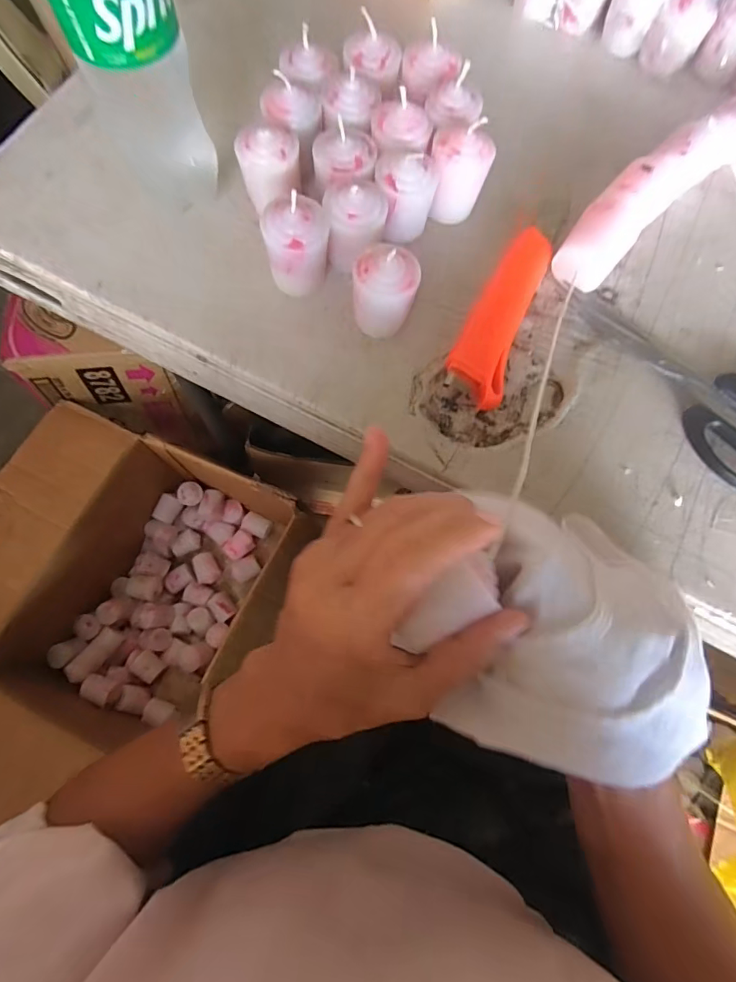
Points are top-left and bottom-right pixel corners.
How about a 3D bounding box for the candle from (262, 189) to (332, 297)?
[{"bbox_3d":[-0.040,-0.145,0.282,0.036,0.046,0.037,-7,76,-3],"label":"candle"}]

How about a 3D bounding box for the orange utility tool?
[{"bbox_3d":[0.083,-0.111,0.302,0.036,0.023,0.128,22,76,4],"label":"orange utility tool"}]

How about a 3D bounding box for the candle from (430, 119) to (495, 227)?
[{"bbox_3d":[0.057,-0.200,0.304,0.037,0.051,0.037,13,75,2],"label":"candle"}]

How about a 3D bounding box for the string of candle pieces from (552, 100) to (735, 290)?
[{"bbox_3d":[0.266,-0.205,0.328,0.302,0.034,0.125,-13,76,-7],"label":"string of candle pieces"}]

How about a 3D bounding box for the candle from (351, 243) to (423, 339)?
[{"bbox_3d":[0.011,-0.116,0.282,0.038,0.045,0.037,3,75,-1],"label":"candle"}]

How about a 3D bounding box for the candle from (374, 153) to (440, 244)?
[{"bbox_3d":[0.023,-0.180,0.297,0.036,0.046,0.031,8,75,0],"label":"candle"}]

